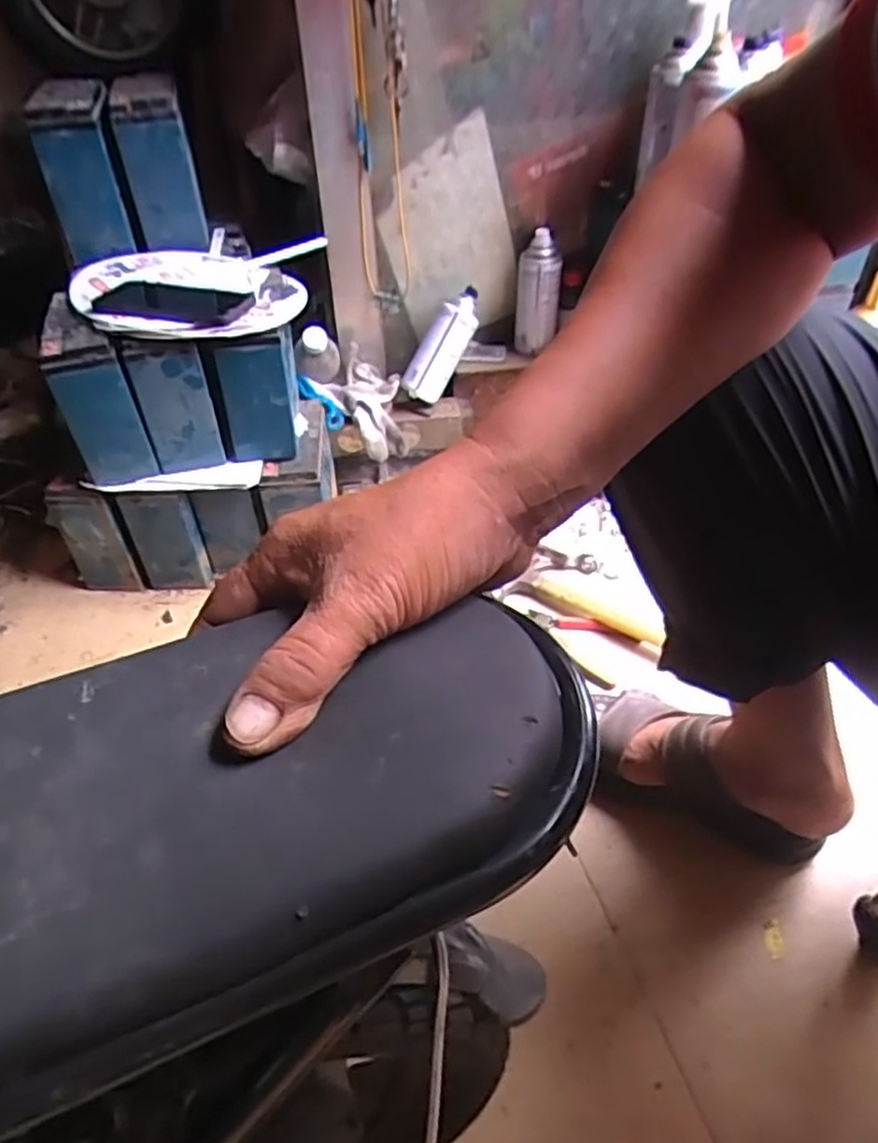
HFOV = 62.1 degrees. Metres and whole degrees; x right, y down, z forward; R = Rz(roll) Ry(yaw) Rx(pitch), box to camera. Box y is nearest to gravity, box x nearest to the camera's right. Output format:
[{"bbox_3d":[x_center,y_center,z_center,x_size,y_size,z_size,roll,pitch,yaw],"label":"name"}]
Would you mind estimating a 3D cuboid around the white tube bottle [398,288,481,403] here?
[{"bbox_3d":[0.010,-0.335,1.070,0.048,0.054,0.172,33,96,31],"label":"white tube bottle"}]

